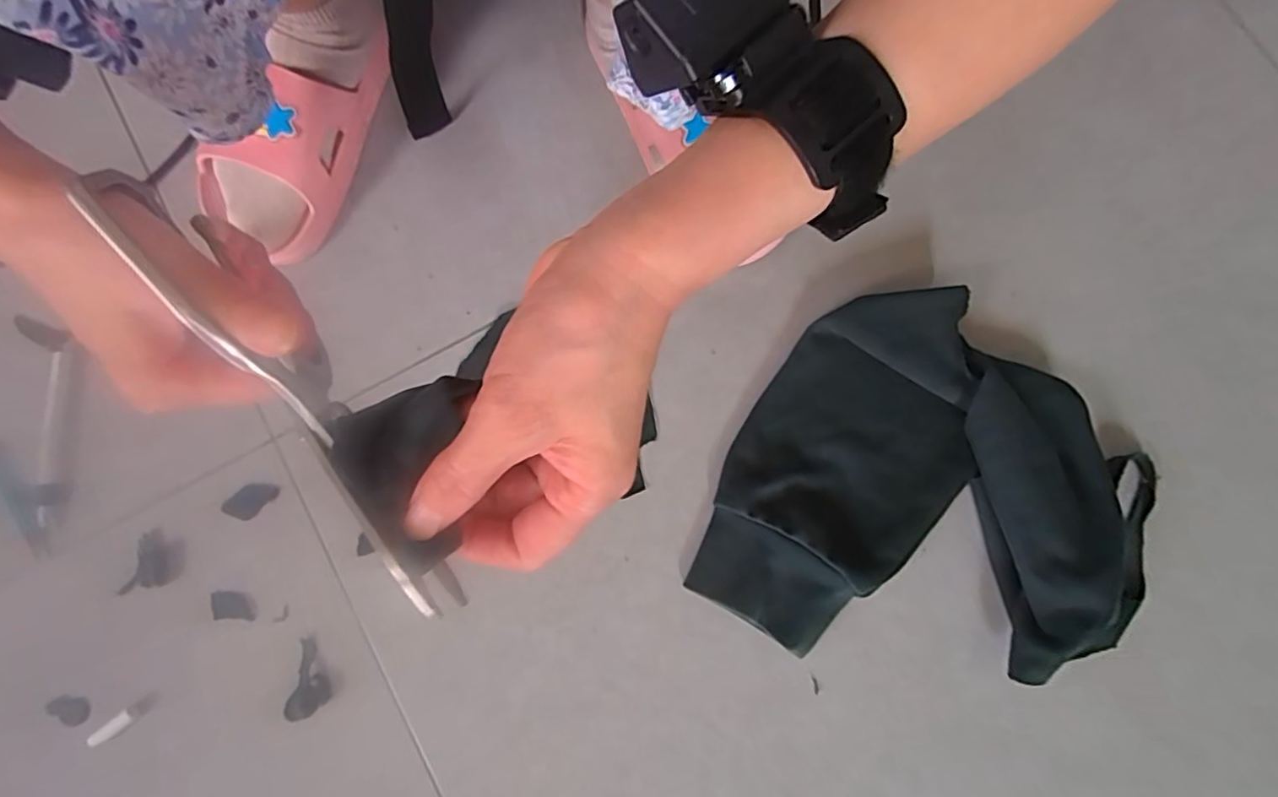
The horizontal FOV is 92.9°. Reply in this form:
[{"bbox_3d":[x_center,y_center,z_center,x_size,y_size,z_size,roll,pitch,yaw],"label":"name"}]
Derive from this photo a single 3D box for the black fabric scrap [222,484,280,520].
[{"bbox_3d":[-0.264,0.069,0.411,0.034,0.004,0.020,-44,83,-8],"label":"black fabric scrap"}]

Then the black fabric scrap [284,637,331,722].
[{"bbox_3d":[-0.211,0.181,0.390,0.025,0.007,0.047,4,79,0],"label":"black fabric scrap"}]

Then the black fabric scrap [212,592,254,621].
[{"bbox_3d":[-0.267,0.136,0.399,0.029,0.004,0.018,0,79,-1],"label":"black fabric scrap"}]

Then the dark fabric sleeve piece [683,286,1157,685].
[{"bbox_3d":[0.192,0.066,0.400,0.253,0.041,0.255,30,80,5],"label":"dark fabric sleeve piece"}]

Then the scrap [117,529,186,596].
[{"bbox_3d":[-0.321,0.111,0.403,0.034,0.004,0.042,12,79,2],"label":"scrap"}]

